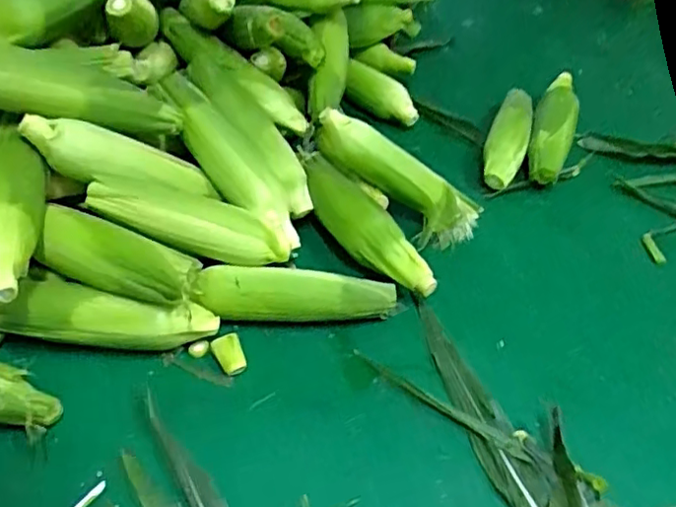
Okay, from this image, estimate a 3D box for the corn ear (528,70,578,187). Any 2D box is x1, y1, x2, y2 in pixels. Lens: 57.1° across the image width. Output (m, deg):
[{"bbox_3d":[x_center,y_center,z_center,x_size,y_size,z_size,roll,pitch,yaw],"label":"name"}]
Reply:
[{"bbox_3d":[0.315,-0.190,0.909,0.060,0.061,0.263,17,45,12],"label":"corn ear"}]

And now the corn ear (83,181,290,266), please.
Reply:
[{"bbox_3d":[-0.144,-0.032,0.612,0.200,0.047,0.050,16,43,-7],"label":"corn ear"}]

